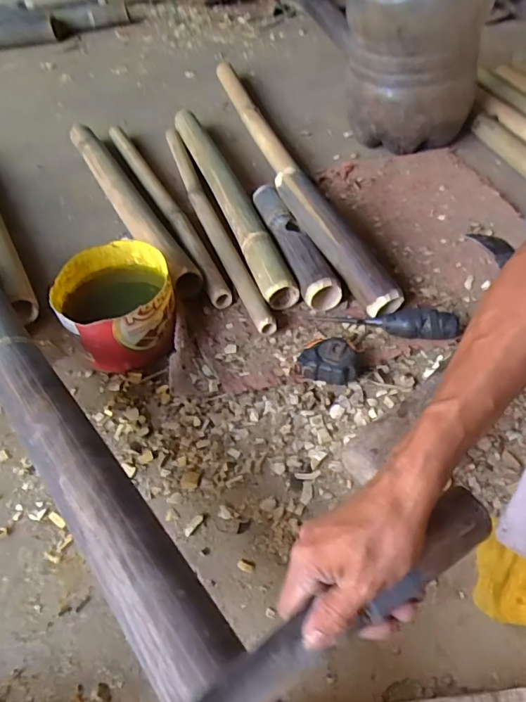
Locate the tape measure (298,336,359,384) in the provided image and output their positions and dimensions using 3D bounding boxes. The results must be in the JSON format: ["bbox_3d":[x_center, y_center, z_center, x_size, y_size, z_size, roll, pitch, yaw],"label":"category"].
[{"bbox_3d":[0.083,0.013,0.623,0.072,0.039,0.054,18,52,20],"label":"tape measure"}]

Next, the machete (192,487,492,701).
[{"bbox_3d":[0.018,0.187,0.308,0.314,0.020,0.034,-31,52,-15],"label":"machete"}]

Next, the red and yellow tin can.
[{"bbox_3d":[-0.192,-0.060,0.673,0.149,0.089,0.157,-3,48,3],"label":"red and yellow tin can"}]

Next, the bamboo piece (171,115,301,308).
[{"bbox_3d":[-0.072,-0.301,0.922,0.058,0.049,0.661,-16,49,-9],"label":"bamboo piece"}]

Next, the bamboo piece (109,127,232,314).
[{"bbox_3d":[-0.196,-0.297,0.940,0.036,0.027,0.708,-21,49,-13],"label":"bamboo piece"}]

